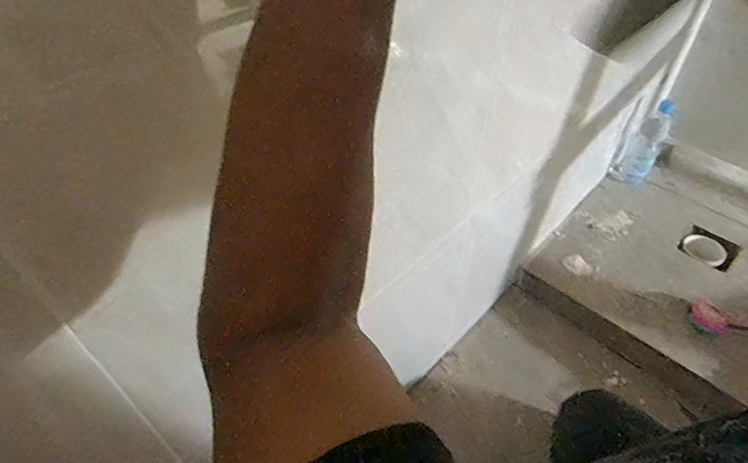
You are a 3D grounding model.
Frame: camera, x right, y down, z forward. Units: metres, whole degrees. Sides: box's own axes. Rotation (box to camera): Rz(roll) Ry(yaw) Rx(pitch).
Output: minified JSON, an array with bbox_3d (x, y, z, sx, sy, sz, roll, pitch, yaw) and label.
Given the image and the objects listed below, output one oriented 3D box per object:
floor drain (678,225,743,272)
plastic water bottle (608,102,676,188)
[{"bbox_3d":[0.803,0.040,1.138,0.111,0.015,0.111,-35,54,-28],"label":"floor drain"},{"bbox_3d":[0.695,-0.219,1.232,0.078,0.203,0.090,-36,54,-29],"label":"plastic water bottle"}]

